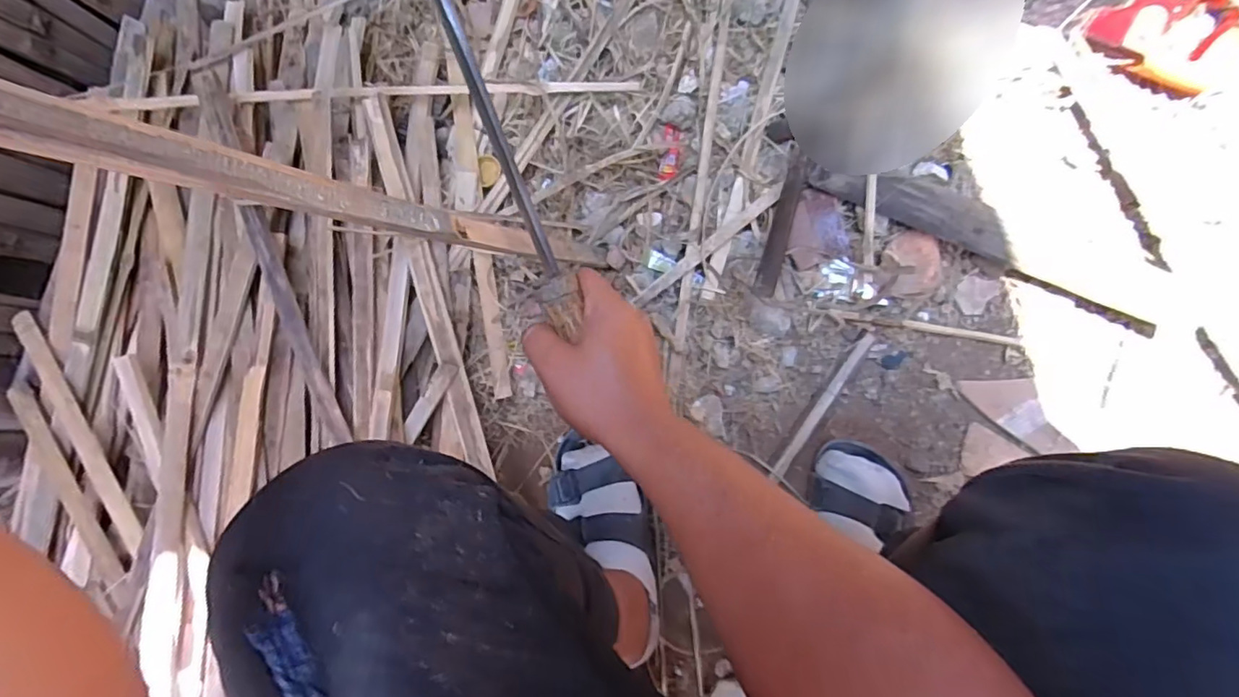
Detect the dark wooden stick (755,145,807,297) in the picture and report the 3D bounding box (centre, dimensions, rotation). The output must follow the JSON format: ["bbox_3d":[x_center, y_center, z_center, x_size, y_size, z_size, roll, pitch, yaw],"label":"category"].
[{"bbox_3d":[0.169,-0.137,0.592,0.020,0.020,0.180,16,72,8],"label":"dark wooden stick"}]

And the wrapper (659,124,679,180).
[{"bbox_3d":[0.062,-0.237,0.700,0.022,0.010,0.063,9,83,9],"label":"wrapper"}]

